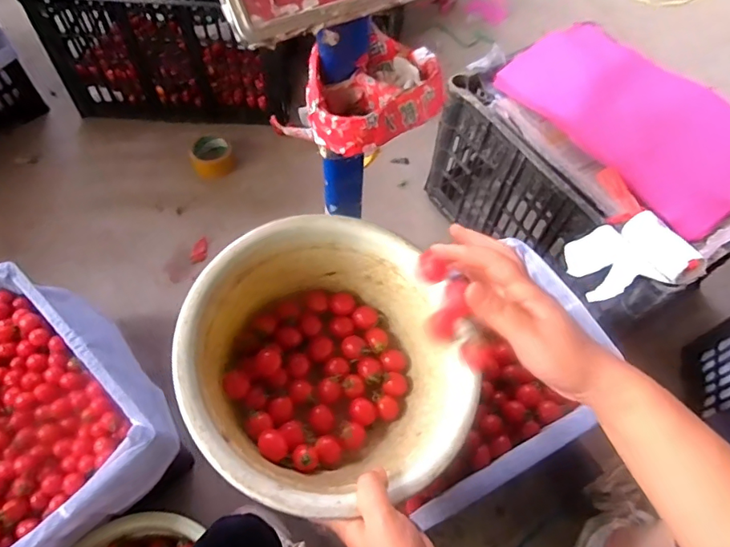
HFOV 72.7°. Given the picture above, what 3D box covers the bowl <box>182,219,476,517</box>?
[{"bbox_3d":[-0.025,0.087,0.464,0.236,0.115,0.250,9,59,2],"label":"bowl"}]

